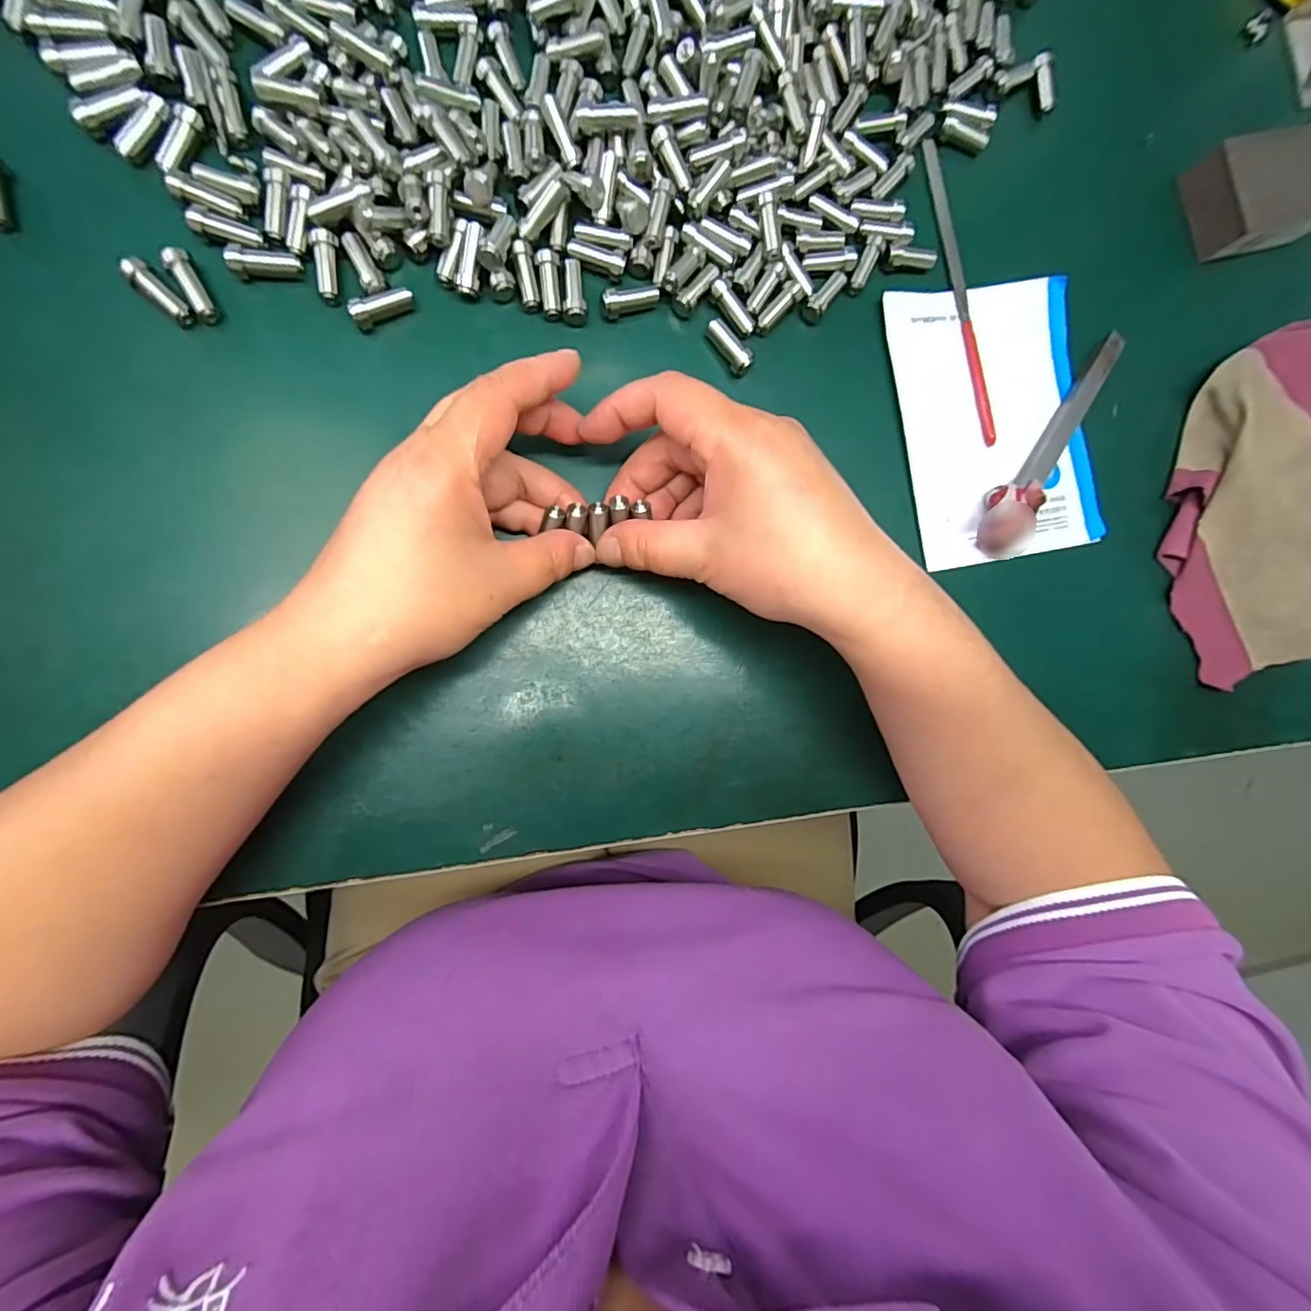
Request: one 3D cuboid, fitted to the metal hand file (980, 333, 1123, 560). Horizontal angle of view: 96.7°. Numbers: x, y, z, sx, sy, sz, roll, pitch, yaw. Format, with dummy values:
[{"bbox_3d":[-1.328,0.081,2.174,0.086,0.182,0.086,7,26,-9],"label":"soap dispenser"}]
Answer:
[{"bbox_3d":[0.201,-0.112,0.296,0.024,0.019,0.137,32,84,-8],"label":"metal hand file"}]

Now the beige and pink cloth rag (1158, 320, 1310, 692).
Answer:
[{"bbox_3d":[0.328,-0.082,0.308,0.086,0.037,0.198,14,87,-9],"label":"beige and pink cloth rag"}]

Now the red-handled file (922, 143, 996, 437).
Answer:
[{"bbox_3d":[0.156,-0.186,0.298,0.007,0.007,0.157,-12,91,-10],"label":"red-handled file"}]

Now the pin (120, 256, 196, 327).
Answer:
[{"bbox_3d":[-0.199,-0.146,0.235,0.028,0.012,0.009,44,83,-7],"label":"pin"}]

